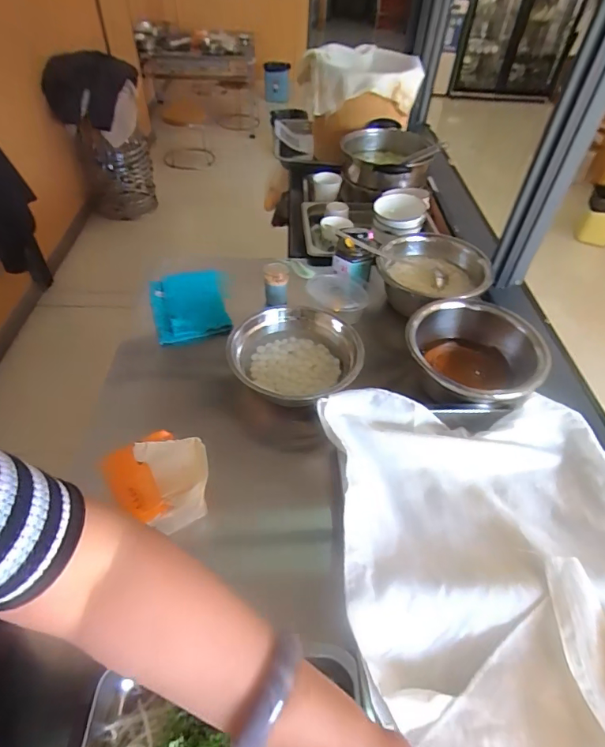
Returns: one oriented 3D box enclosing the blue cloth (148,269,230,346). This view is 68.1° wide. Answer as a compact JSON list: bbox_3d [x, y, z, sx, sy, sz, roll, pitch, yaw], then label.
[{"bbox_3d":[-0.220,-0.131,0.864,0.131,0.029,0.182,-13,48,-10],"label":"blue cloth"}]

